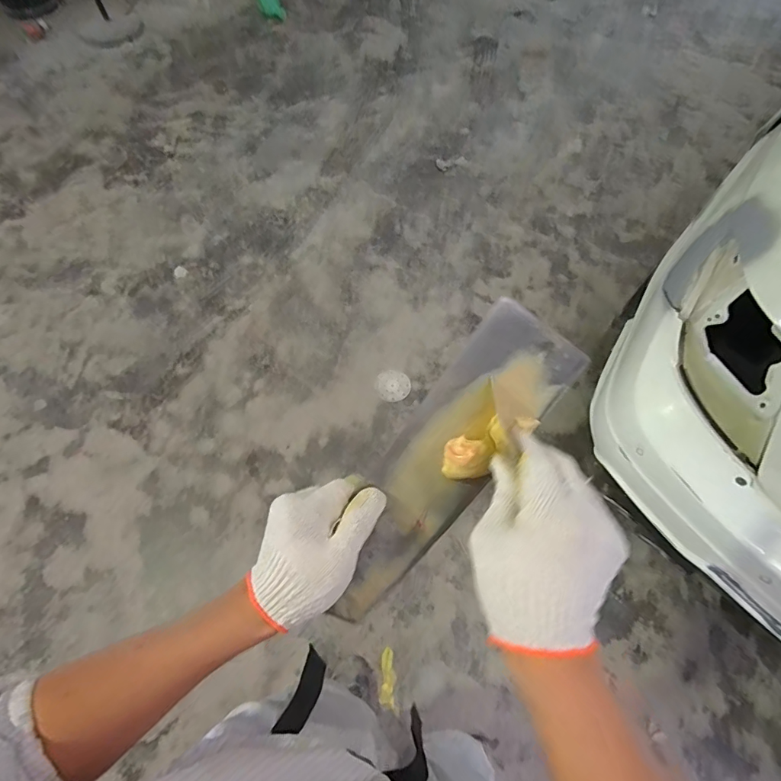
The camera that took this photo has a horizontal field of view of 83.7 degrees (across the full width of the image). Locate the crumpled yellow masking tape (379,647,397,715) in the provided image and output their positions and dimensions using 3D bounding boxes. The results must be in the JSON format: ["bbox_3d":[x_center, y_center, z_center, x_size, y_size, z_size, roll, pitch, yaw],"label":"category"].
[{"bbox_3d":[-0.007,0.848,1.277,0.046,0.018,0.158,-1,62,-1],"label":"crumpled yellow masking tape"}]

